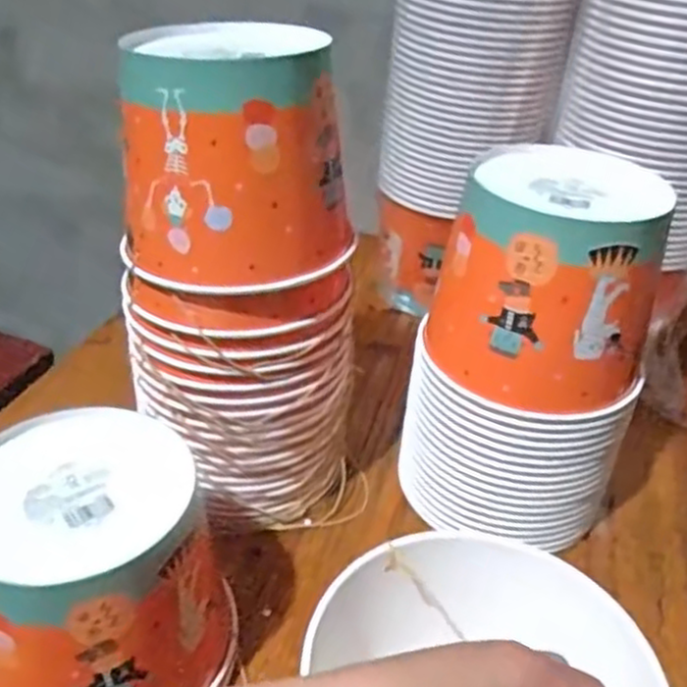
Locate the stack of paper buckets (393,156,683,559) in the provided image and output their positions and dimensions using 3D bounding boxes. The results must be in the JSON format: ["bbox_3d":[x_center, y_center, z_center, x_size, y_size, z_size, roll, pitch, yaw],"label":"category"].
[{"bbox_3d":[0.134,0.011,0.545,0.159,0.267,0.139,9,34,10],"label":"stack of paper buckets"}]

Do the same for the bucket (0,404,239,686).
[{"bbox_3d":[-0.139,0.141,0.427,0.137,0.149,0.141,3,34,-2],"label":"bucket"}]

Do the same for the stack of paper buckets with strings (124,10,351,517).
[{"bbox_3d":[-0.074,-0.031,0.510,0.138,0.331,0.127,25,40,30],"label":"stack of paper buckets with strings"}]

